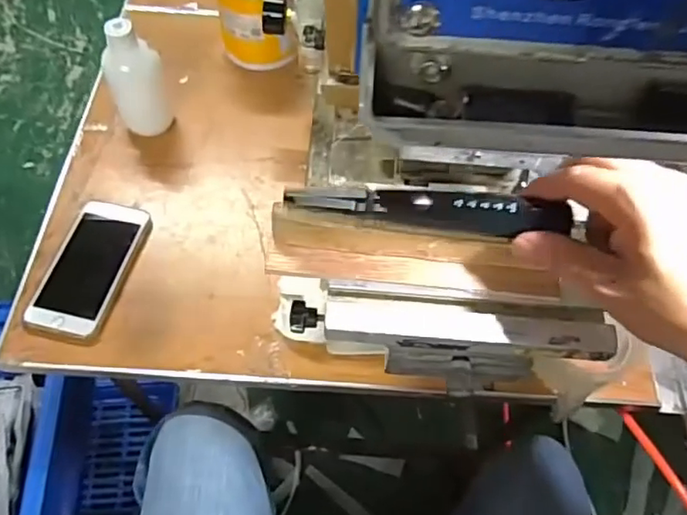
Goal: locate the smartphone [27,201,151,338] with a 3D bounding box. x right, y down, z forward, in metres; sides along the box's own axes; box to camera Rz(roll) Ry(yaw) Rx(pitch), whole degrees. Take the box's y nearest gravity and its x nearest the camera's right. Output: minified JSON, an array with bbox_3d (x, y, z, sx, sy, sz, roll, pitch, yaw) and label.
[{"bbox_3d":[-0.270,0.009,0.629,0.081,0.008,0.161,13,60,1],"label":"smartphone"}]

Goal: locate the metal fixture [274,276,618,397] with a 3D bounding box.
[{"bbox_3d":[0.071,0.060,0.417,0.223,0.082,0.050,7,61,2],"label":"metal fixture"}]

